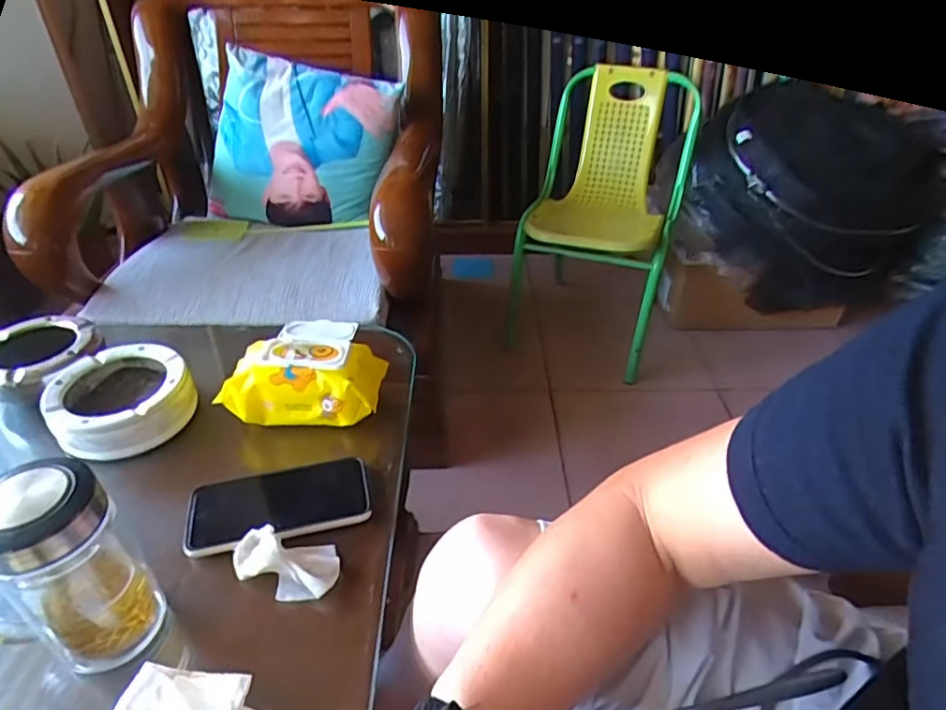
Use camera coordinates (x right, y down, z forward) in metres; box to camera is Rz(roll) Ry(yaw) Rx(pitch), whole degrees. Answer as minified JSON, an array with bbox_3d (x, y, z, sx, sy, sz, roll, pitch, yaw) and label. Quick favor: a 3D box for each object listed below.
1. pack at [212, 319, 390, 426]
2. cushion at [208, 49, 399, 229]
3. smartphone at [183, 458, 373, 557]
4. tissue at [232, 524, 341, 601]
[{"bbox_3d":[-0.186,0.010,0.675,0.158,0.064,0.131,0,36,0],"label":"pack"},{"bbox_3d":[-0.385,-0.480,1.319,0.419,0.367,0.114,6,8,6],"label":"cushion"},{"bbox_3d":[-0.185,0.140,0.558,0.165,0.018,0.079,-8,41,-11],"label":"smartphone"},{"bbox_3d":[-0.164,0.177,0.505,0.091,0.028,0.053,3,36,4],"label":"tissue"}]

